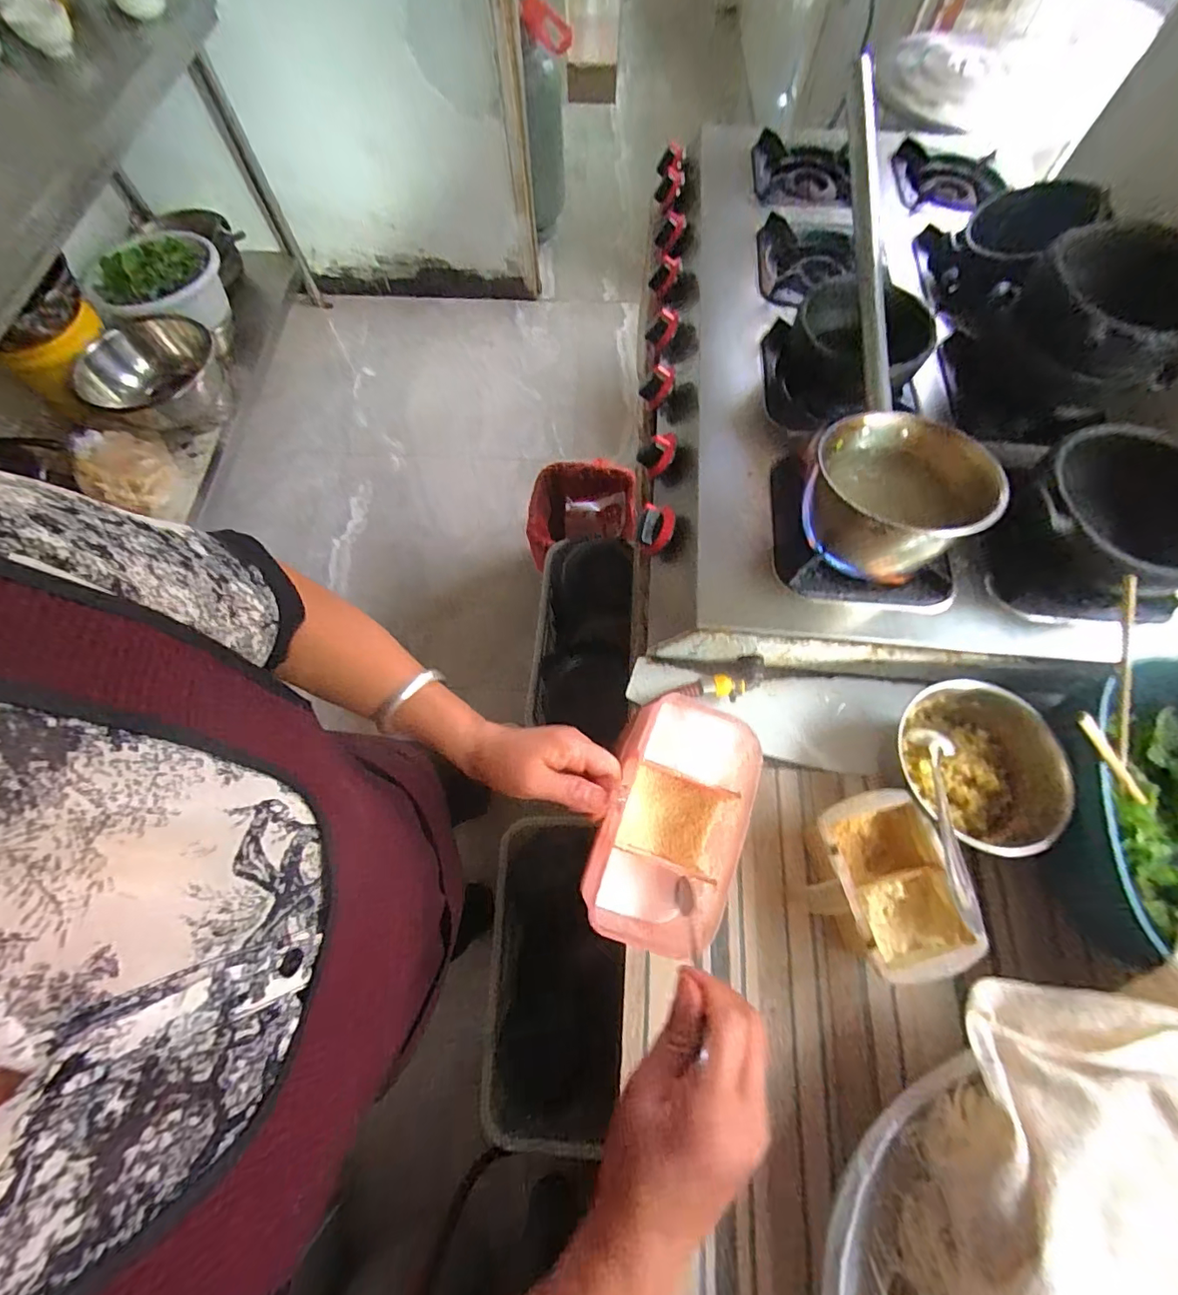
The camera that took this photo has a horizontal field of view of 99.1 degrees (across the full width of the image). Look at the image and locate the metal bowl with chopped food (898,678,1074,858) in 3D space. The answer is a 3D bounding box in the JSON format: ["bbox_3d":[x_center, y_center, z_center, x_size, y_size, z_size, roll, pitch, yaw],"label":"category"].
[{"bbox_3d":[0.383,0.116,0.500,0.143,0.070,0.158,-21,70,-9],"label":"metal bowl with chopped food"}]

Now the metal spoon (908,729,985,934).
[{"bbox_3d":[0.323,0.158,0.456,0.032,0.026,0.182,14,51,5],"label":"metal spoon"}]

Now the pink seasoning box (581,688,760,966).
[{"bbox_3d":[0.064,0.138,0.399,0.105,0.078,0.177,18,68,6],"label":"pink seasoning box"}]

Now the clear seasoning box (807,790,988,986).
[{"bbox_3d":[0.265,0.213,0.466,0.111,0.071,0.148,-10,68,-5],"label":"clear seasoning box"}]

